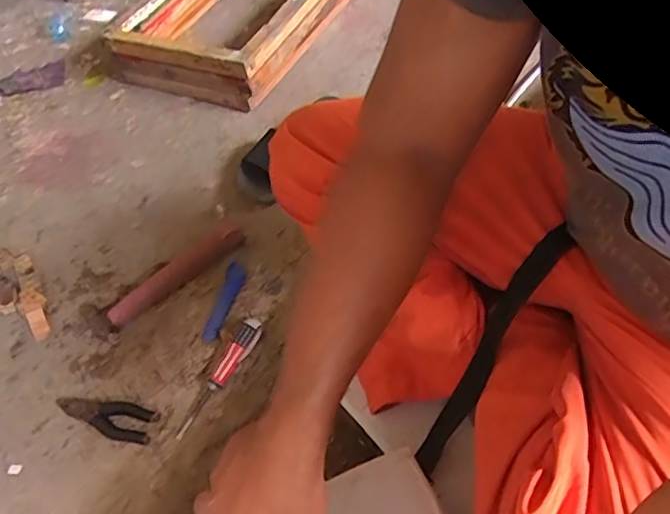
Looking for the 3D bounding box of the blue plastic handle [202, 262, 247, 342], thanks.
[{"bbox_3d":[-0.162,0.065,0.855,0.032,0.012,0.128,9,56,11],"label":"blue plastic handle"}]

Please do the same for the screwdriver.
[{"bbox_3d":[-0.157,0.157,0.776,0.033,0.038,0.179,22,60,24],"label":"screwdriver"}]

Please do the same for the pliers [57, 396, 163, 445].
[{"bbox_3d":[-0.306,0.209,0.768,0.141,0.017,0.049,13,57,13],"label":"pliers"}]

